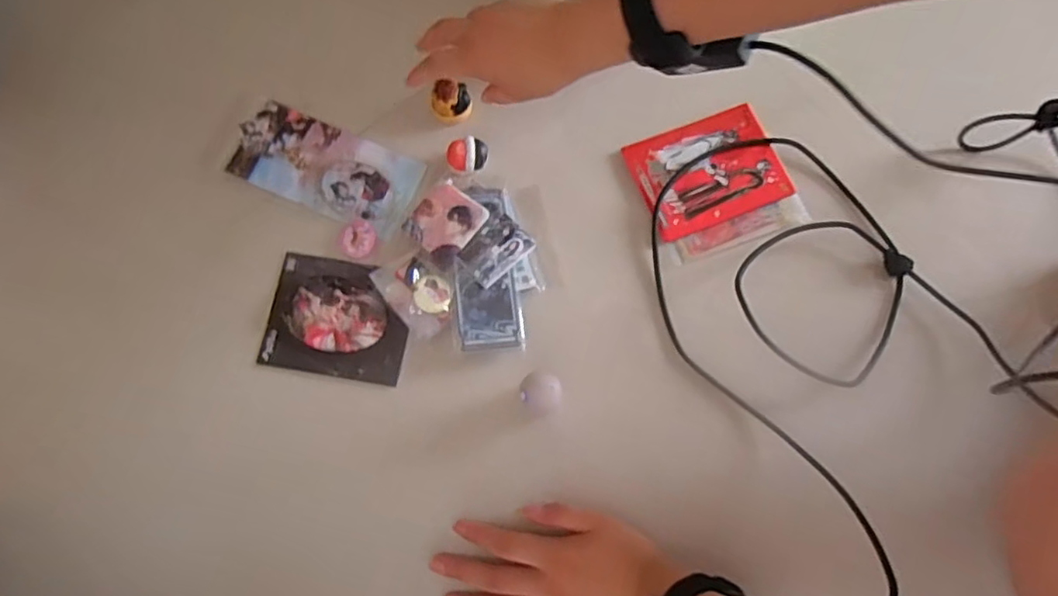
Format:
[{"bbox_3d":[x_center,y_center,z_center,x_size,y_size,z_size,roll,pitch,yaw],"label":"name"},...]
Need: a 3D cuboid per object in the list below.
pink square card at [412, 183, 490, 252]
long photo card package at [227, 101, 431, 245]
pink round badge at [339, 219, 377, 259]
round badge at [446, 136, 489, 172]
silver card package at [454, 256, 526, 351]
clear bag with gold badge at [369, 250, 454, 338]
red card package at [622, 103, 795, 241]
[{"bbox_3d":[-0.072,-0.067,0.521,0.058,0.006,0.057,35,78,19],"label":"pink square card"},{"bbox_3d":[-0.182,-0.118,0.554,0.170,0.007,0.080,22,78,7],"label":"long photo card package"},{"bbox_3d":[-0.149,-0.052,0.535,0.032,0.007,0.032,0,78,0],"label":"pink round badge"},{"bbox_3d":[-0.054,-0.126,0.543,0.035,0.015,0.027,-9,78,-2],"label":"round badge"},{"bbox_3d":[-0.033,0.006,0.510,0.054,0.005,0.074,-1,74,-12],"label":"silver card package"},{"bbox_3d":[-0.091,-0.008,0.514,0.050,0.018,0.071,-40,81,-8],"label":"clear bag with gold badge"},{"bbox_3d":[0.159,-0.114,0.548,0.126,0.005,0.096,-21,79,-4],"label":"red card package"}]

